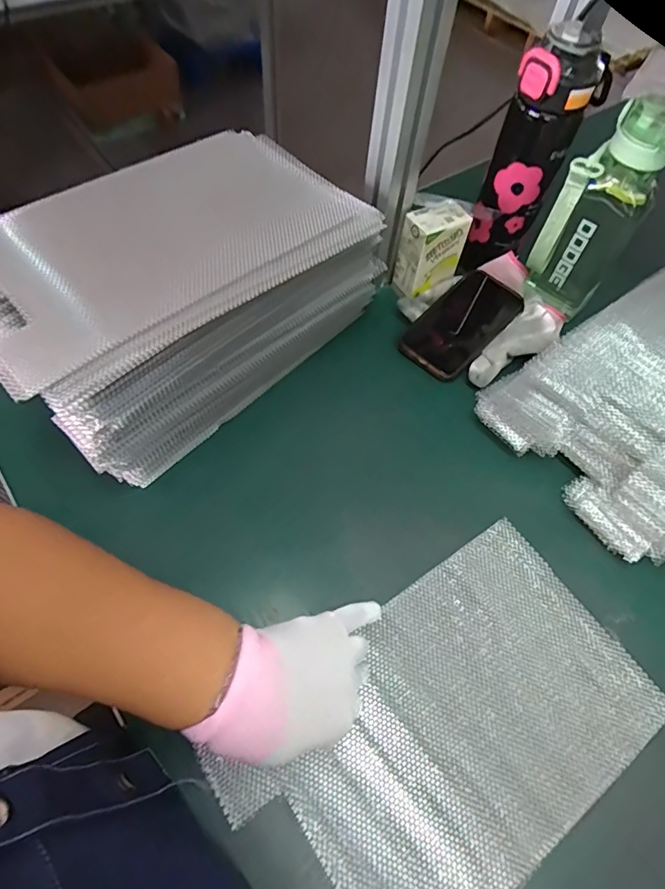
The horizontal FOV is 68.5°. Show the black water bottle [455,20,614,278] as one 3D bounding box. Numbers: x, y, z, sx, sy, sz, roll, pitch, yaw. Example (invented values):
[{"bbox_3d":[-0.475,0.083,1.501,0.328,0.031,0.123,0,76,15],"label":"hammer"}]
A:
[{"bbox_3d":[0.215,-0.307,0.542,0.080,0.226,0.079,26,61,11],"label":"black water bottle"}]

